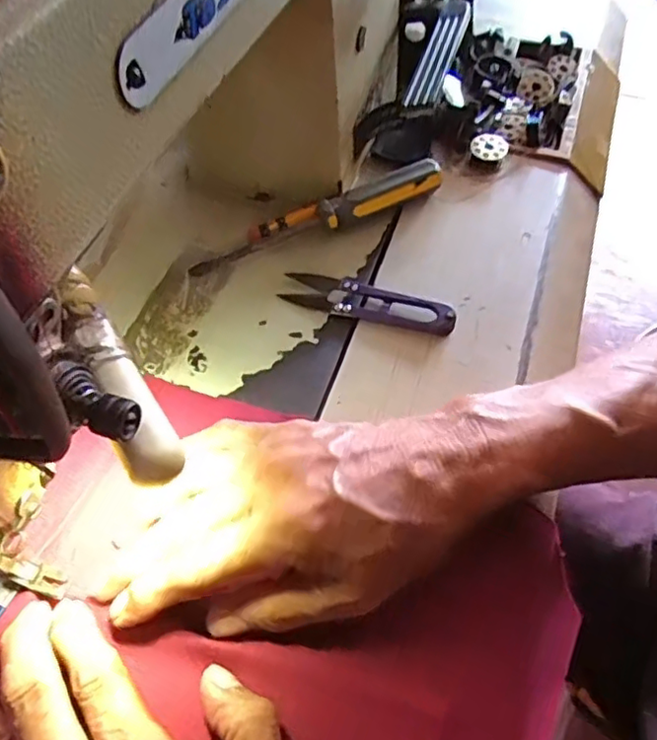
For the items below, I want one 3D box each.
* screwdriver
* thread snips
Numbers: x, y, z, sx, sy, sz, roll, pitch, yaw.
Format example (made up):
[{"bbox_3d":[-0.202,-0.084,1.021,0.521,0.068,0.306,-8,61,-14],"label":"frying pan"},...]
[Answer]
[{"bbox_3d":[-0.006,-0.095,0.384,0.163,0.019,0.027,-18,59,-10],"label":"screwdriver"},{"bbox_3d":[0.023,-0.041,0.357,0.098,0.010,0.027,15,59,10],"label":"thread snips"}]

